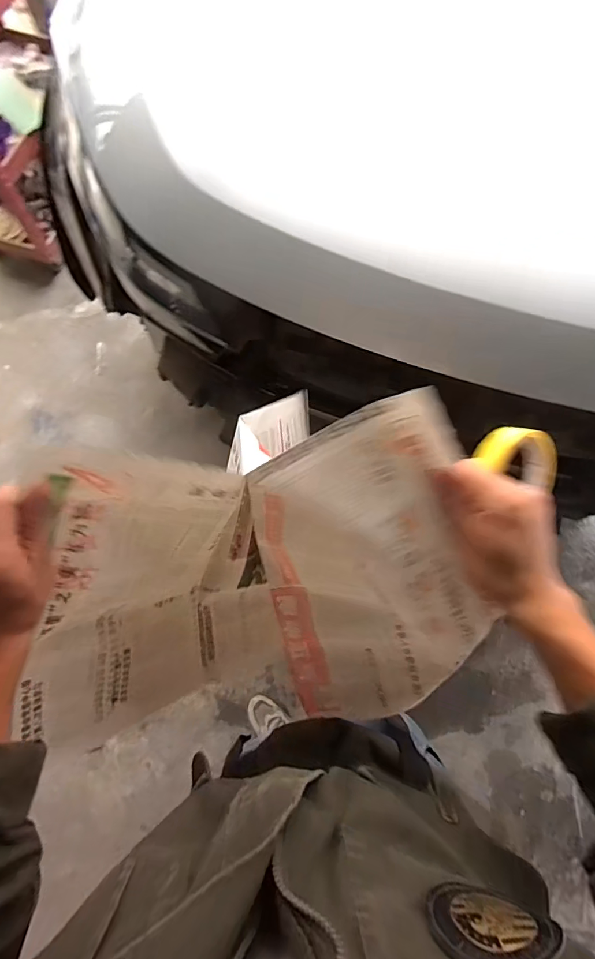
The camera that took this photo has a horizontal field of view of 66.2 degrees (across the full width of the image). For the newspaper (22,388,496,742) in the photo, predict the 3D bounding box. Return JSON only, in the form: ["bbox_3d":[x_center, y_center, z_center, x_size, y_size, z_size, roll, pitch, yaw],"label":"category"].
[{"bbox_3d":[-0.046,0.125,0.477,0.402,0.370,0.250,-2,72,-1],"label":"newspaper"}]

